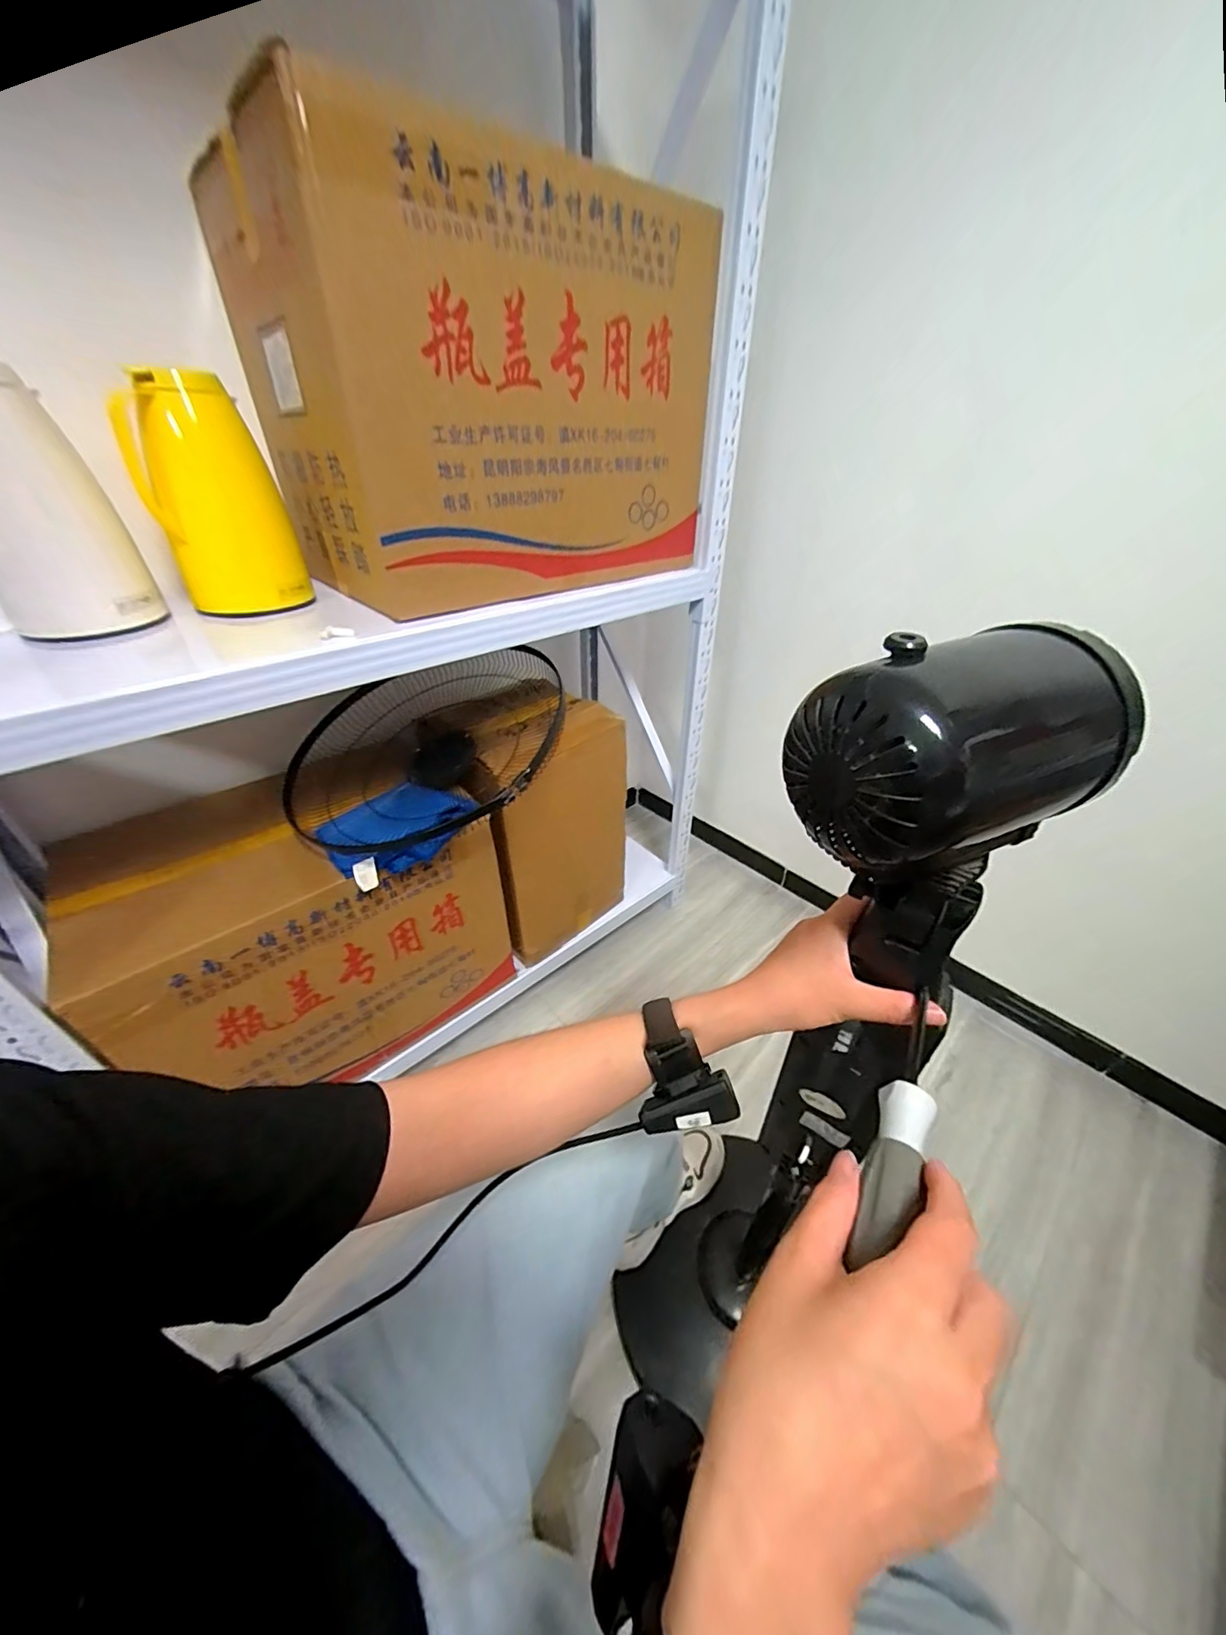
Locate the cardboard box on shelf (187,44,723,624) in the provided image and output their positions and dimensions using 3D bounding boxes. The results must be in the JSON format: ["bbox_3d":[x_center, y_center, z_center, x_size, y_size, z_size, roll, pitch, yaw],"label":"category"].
[{"bbox_3d":[-0.170,-0.593,0.787,0.575,0.403,0.377,-28,44,-32],"label":"cardboard box on shelf"}]

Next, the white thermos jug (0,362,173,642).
[{"bbox_3d":[-0.659,-0.347,0.596,0.155,0.255,0.123,-28,44,-32],"label":"white thermos jug"}]

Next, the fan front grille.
[{"bbox_3d":[-0.311,-0.111,0.889,0.498,0.123,0.474,-25,40,-10],"label":"fan front grille"}]

